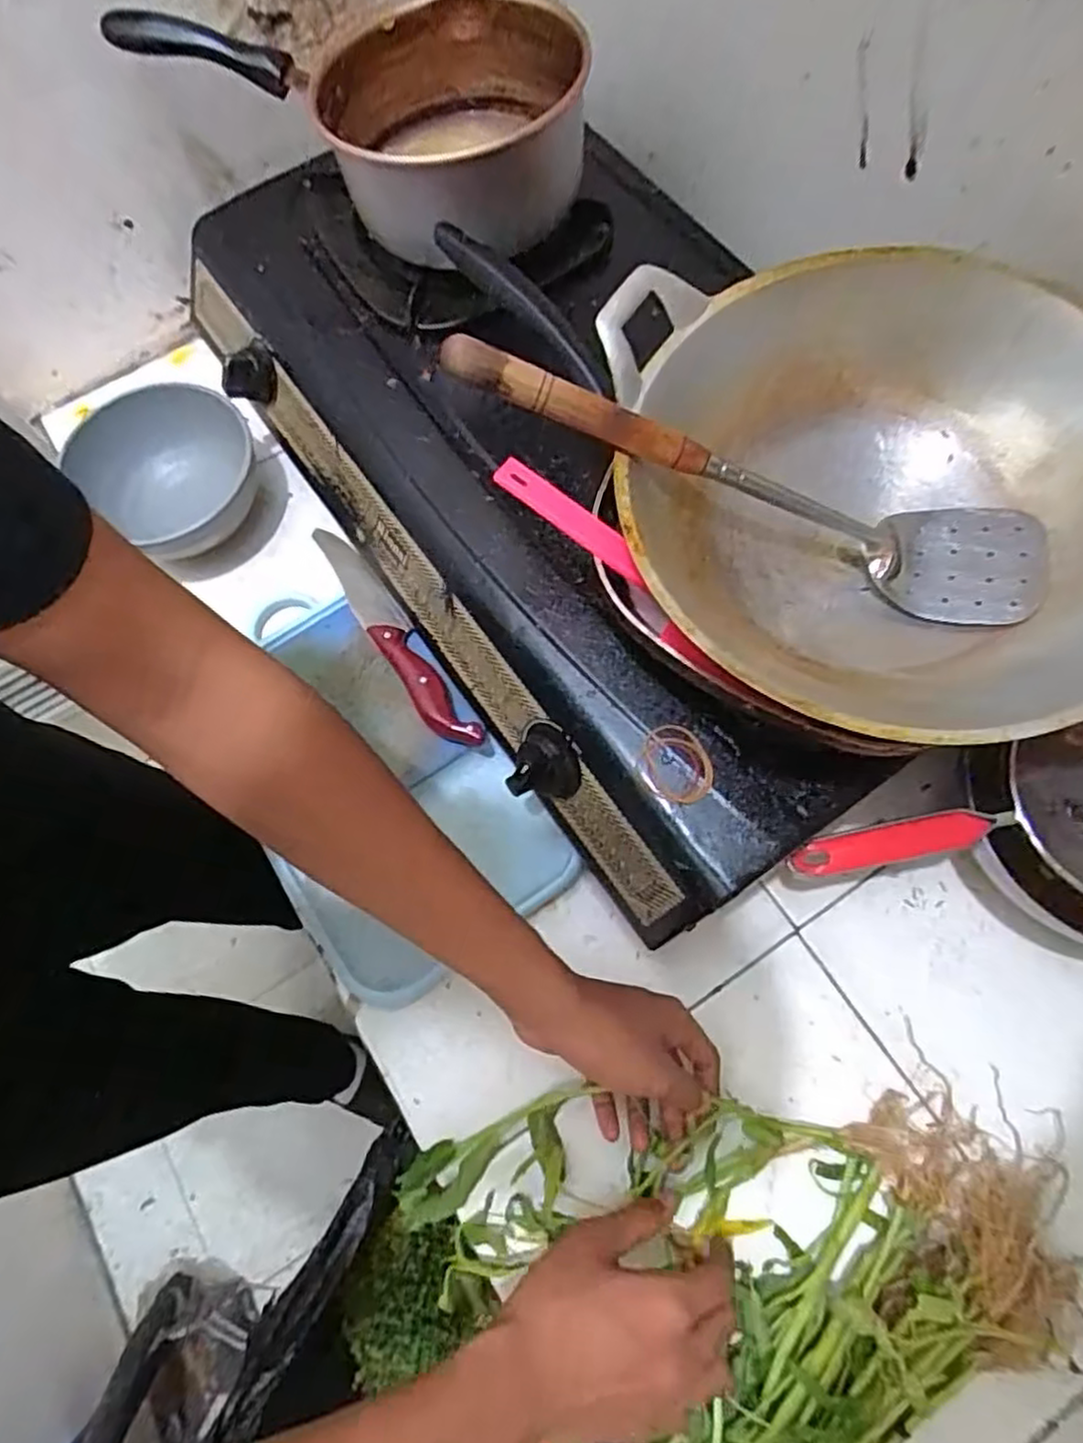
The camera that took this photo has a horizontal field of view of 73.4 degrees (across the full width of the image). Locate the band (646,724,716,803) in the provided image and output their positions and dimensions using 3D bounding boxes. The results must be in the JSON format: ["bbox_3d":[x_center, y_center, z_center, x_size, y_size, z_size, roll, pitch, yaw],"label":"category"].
[{"bbox_3d":[0.085,0.026,0.453,0.038,0.004,0.050,-30,77,8],"label":"band"}]

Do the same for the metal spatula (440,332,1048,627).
[{"bbox_3d":[0.114,-0.133,0.406,0.351,0.063,0.081,17,71,-12],"label":"metal spatula"}]

